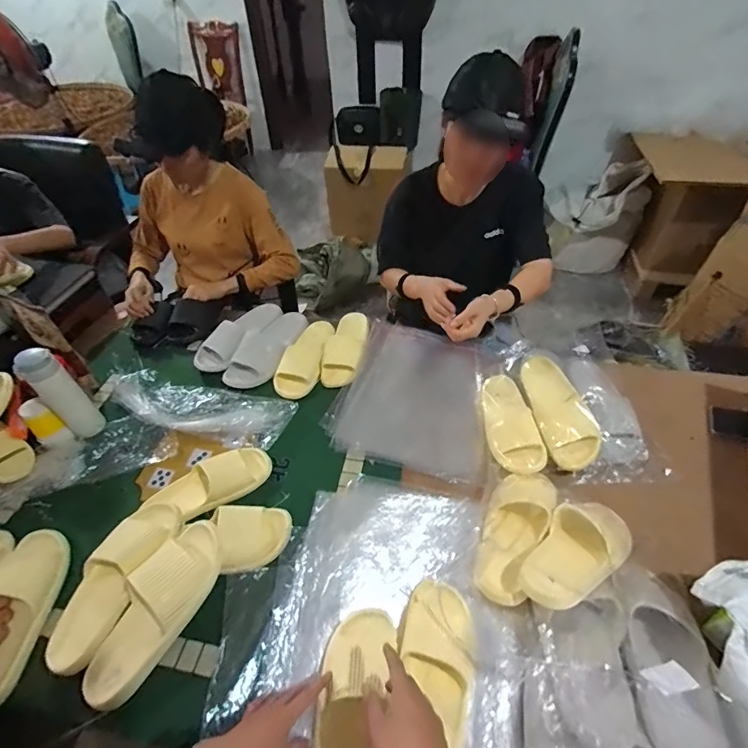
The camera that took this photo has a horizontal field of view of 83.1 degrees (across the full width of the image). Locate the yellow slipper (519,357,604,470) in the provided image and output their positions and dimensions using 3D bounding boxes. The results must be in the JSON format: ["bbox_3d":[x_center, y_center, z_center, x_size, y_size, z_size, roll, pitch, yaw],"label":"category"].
[{"bbox_3d":[0.369,0.073,0.858,0.099,0.068,0.234,-6,47,-2],"label":"yellow slipper"}]

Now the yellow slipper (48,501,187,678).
[{"bbox_3d":[-0.426,0.335,0.698,0.101,0.096,0.267,16,49,17],"label":"yellow slipper"}]

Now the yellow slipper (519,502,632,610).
[{"bbox_3d":[0.321,0.280,0.672,0.223,0.059,0.111,-31,53,-24],"label":"yellow slipper"}]

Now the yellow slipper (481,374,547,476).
[{"bbox_3d":[0.281,0.107,0.883,0.098,0.046,0.223,-26,47,17],"label":"yellow slipper"}]

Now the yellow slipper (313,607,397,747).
[{"bbox_3d":[-0.030,0.438,0.552,0.084,0.056,0.236,5,54,8],"label":"yellow slipper"}]

